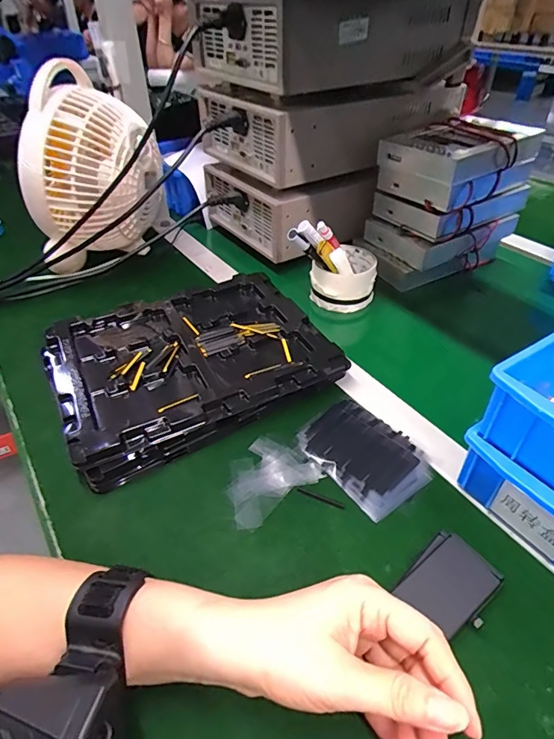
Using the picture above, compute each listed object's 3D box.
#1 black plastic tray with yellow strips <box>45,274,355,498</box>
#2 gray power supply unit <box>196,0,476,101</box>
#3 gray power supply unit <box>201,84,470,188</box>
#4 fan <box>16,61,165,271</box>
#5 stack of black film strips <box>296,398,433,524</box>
[{"bbox_3d":[-0.087,-0.015,0.461,0.270,0.028,0.199,-21,47,-22],"label":"black plastic tray with yellow strips"},{"bbox_3d":[0.080,-0.443,0.580,0.324,0.089,0.203,-27,47,-26],"label":"gray power supply unit"},{"bbox_3d":[0.073,-0.367,0.646,0.313,0.090,0.197,-27,47,-26],"label":"gray power supply unit"},{"bbox_3d":[-0.233,-0.255,0.566,0.165,0.200,0.159,-17,44,-16],"label":"fan"},{"bbox_3d":[0.078,0.074,0.397,0.080,0.006,0.109,-27,49,-27],"label":"stack of black film strips"}]

